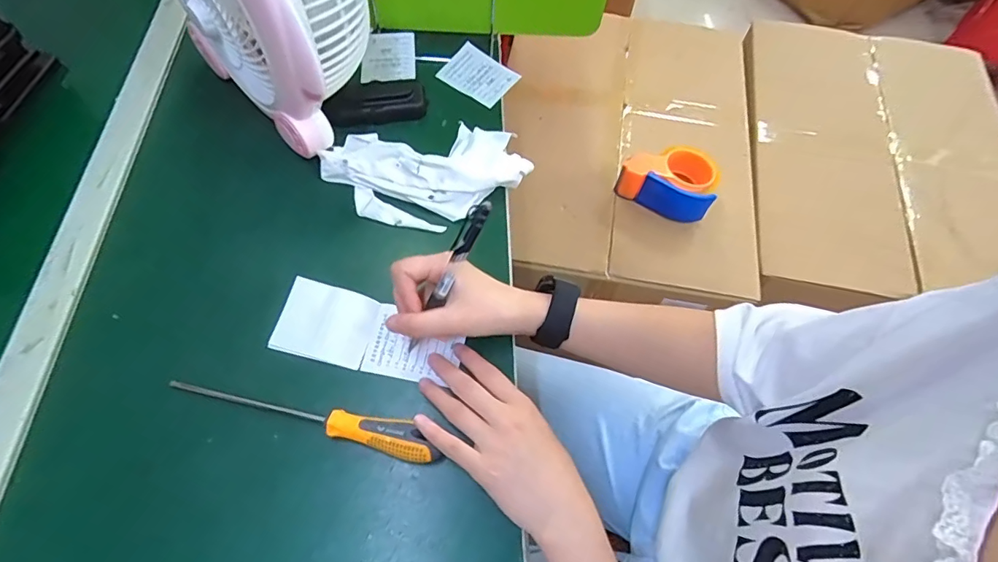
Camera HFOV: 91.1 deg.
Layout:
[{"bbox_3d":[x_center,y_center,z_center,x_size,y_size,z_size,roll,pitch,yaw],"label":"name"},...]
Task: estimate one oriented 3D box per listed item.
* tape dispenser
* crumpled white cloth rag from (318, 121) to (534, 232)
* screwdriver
[{"bbox_3d":[0.265,-0.157,0.763,0.139,0.070,0.103,28,66,12],"label":"tape dispenser"},{"bbox_3d":[-0.077,-0.121,0.519,0.211,0.033,0.125,-5,64,-6],"label":"crumpled white cloth rag"},{"bbox_3d":[-0.160,0.109,0.403,0.230,0.029,0.027,14,64,3],"label":"screwdriver"}]

